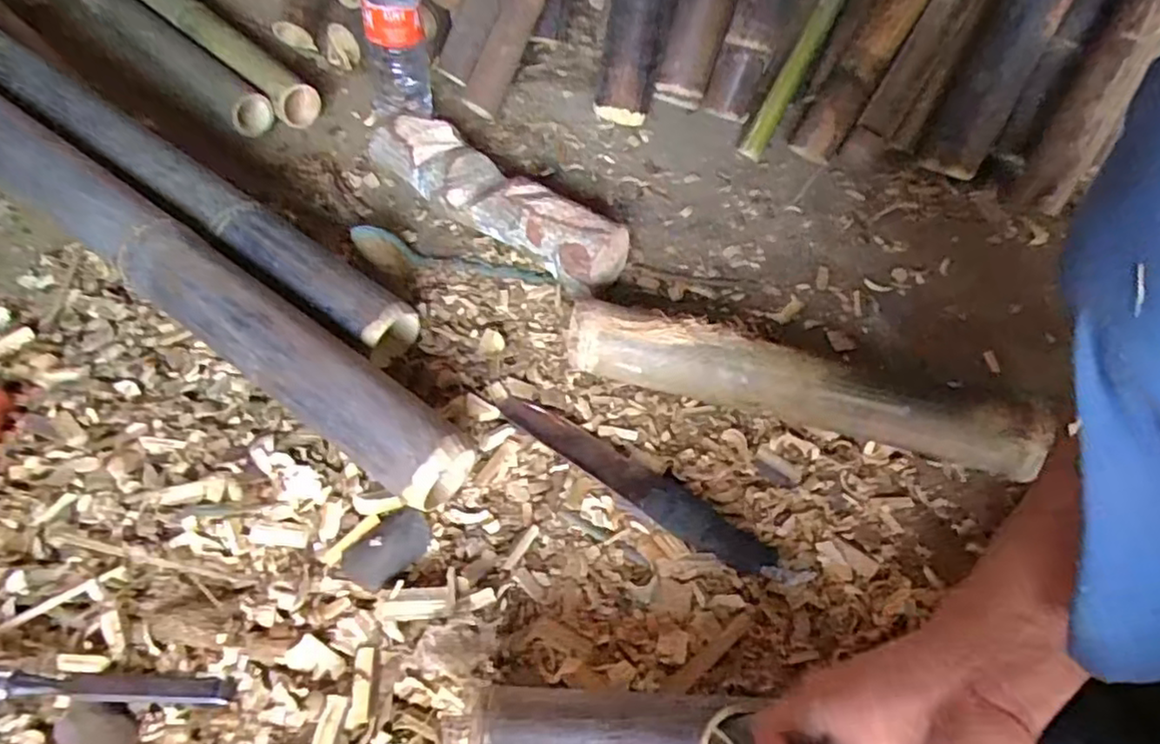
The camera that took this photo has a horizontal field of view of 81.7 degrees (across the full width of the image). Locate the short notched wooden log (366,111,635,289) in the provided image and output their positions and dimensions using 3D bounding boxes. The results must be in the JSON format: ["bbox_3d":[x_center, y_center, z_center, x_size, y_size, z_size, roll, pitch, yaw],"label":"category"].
[{"bbox_3d":[-0.095,-0.183,0.719,0.317,0.071,0.079,33,58,20],"label":"short notched wooden log"}]

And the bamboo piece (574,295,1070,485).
[{"bbox_3d":[0.173,0.013,0.586,0.373,0.068,0.058,14,54,7],"label":"bamboo piece"}]

